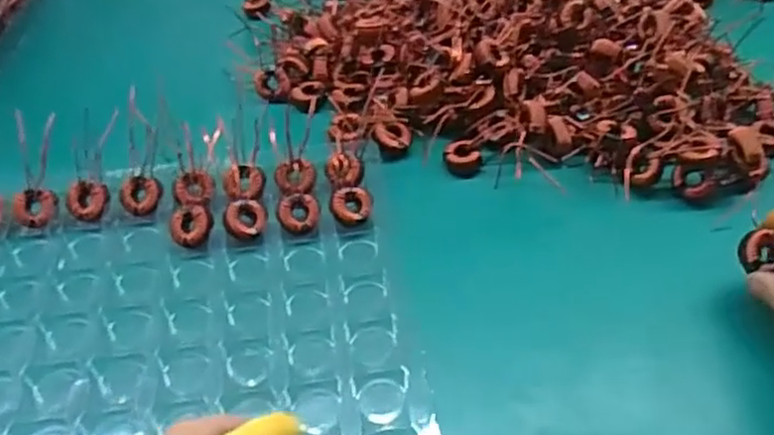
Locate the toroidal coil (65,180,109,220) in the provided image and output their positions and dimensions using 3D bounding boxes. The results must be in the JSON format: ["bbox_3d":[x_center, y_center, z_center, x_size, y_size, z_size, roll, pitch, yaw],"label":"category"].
[{"bbox_3d":[-0.196,-0.011,0.458,0.026,0.010,0.026,0,90,1],"label":"toroidal coil"}]

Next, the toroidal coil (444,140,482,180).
[{"bbox_3d":[0.053,-0.041,0.487,0.026,0.009,0.025,-1,47,1],"label":"toroidal coil"}]

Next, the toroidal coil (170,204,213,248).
[{"bbox_3d":[-0.124,0.005,0.442,0.027,0.007,0.027,-2,78,10],"label":"toroidal coil"}]

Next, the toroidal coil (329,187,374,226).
[{"bbox_3d":[-0.022,-0.007,0.451,0.027,0.007,0.024,-3,75,-15],"label":"toroidal coil"}]

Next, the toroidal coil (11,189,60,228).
[{"bbox_3d":[-0.229,-0.006,0.456,0.028,0.005,0.024,-3,80,-2],"label":"toroidal coil"}]

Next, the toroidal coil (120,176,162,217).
[{"bbox_3d":[-0.163,-0.014,0.464,0.027,0.007,0.025,-1,82,7],"label":"toroidal coil"}]

